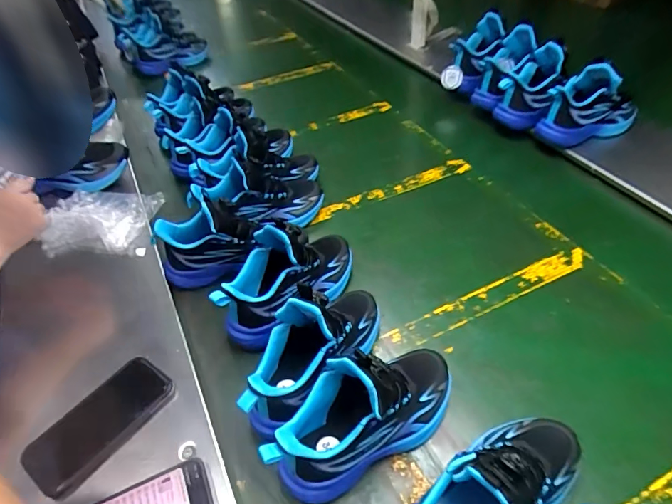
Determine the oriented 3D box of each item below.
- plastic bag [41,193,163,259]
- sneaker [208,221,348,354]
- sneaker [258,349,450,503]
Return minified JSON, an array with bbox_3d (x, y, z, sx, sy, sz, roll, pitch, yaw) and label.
[{"bbox_3d":[-0.420,-0.053,0.785,0.180,0.033,0.133,4,46,9],"label":"plastic bag"},{"bbox_3d":[-0.066,0.026,0.617,0.088,0.141,0.220,32,56,31],"label":"sneaker"},{"bbox_3d":[0.034,0.166,0.473,0.230,0.140,0.084,-25,48,-19],"label":"sneaker"}]

